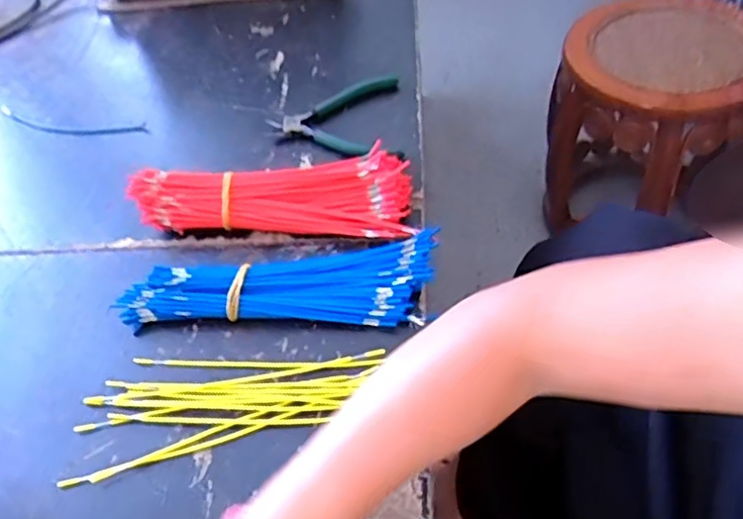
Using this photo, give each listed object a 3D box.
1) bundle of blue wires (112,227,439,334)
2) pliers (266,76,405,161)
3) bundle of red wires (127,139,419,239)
[{"bbox_3d":[-0.077,0.022,0.525,0.254,0.025,0.077,-4,50,4],"label":"bundle of blue wires"},{"bbox_3d":[-0.038,-0.142,0.659,0.136,0.012,0.132,-4,50,3],"label":"pliers"},{"bbox_3d":[-0.088,-0.062,0.581,0.245,0.047,0.083,2,51,8],"label":"bundle of red wires"}]

